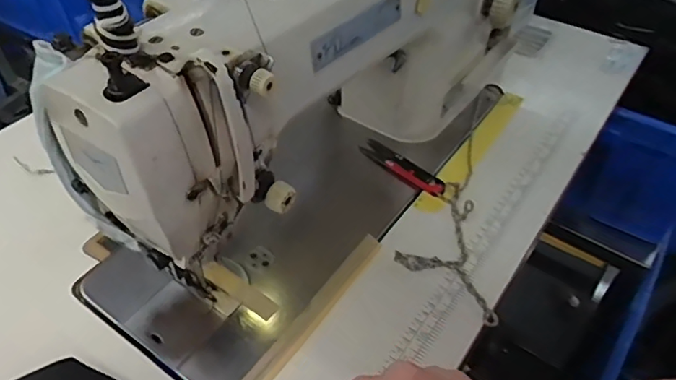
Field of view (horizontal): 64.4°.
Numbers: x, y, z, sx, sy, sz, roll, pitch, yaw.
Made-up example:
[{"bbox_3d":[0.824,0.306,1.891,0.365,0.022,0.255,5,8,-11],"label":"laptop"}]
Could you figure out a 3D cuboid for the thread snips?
[{"bbox_3d":[0.064,-0.023,0.554,0.023,0.018,0.108,-31,54,-27],"label":"thread snips"}]

